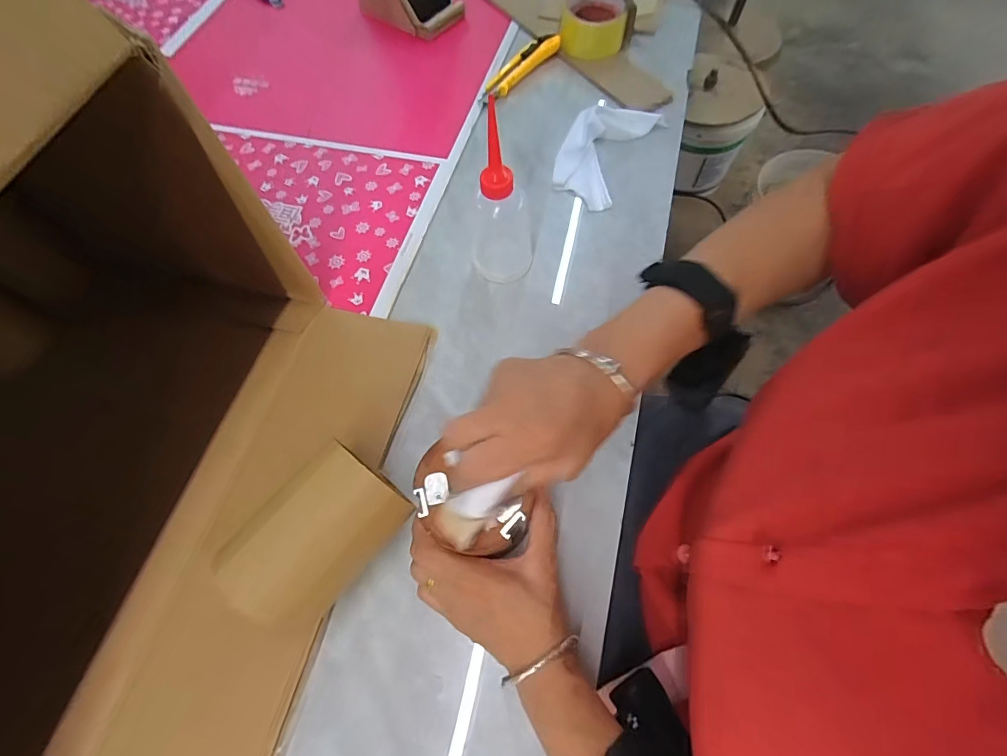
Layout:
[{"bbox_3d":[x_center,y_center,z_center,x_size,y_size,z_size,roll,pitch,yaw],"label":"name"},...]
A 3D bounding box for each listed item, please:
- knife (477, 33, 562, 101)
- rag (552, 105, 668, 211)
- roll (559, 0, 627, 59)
[{"bbox_3d":[0.023,-0.434,0.612,0.032,0.026,0.143,36,72,17],"label":"knife"},{"bbox_3d":[0.122,-0.287,0.534,0.090,0.031,0.170,27,69,15],"label":"rag"},{"bbox_3d":[0.129,-0.507,0.622,0.088,0.053,0.084,7,66,6],"label":"roll"}]

